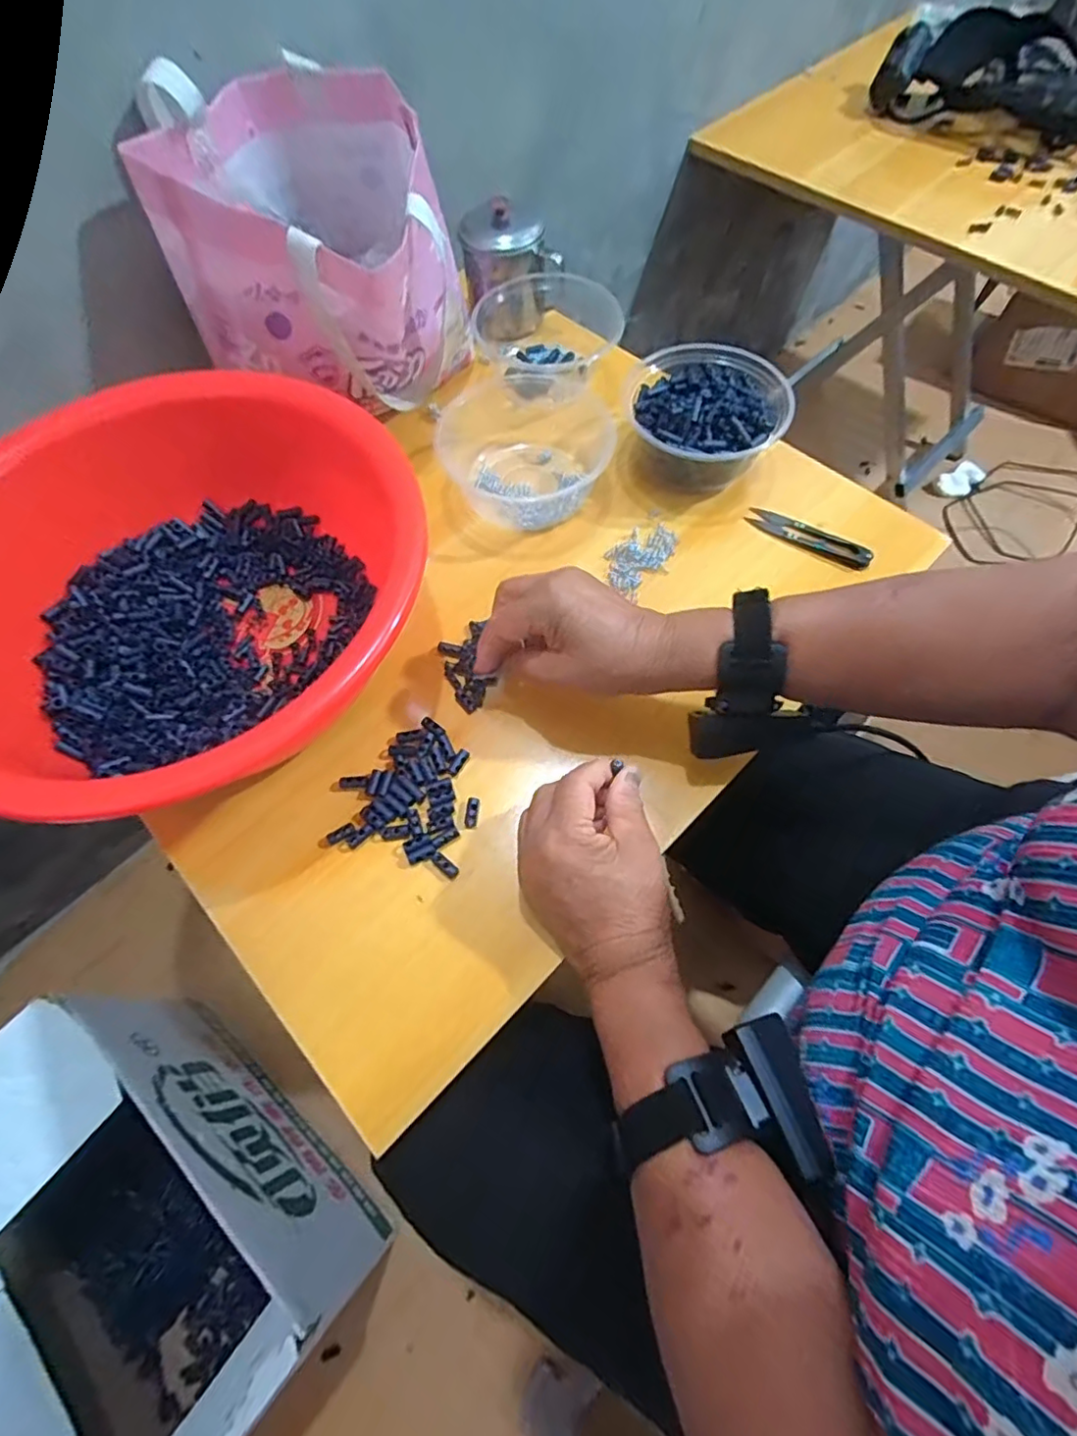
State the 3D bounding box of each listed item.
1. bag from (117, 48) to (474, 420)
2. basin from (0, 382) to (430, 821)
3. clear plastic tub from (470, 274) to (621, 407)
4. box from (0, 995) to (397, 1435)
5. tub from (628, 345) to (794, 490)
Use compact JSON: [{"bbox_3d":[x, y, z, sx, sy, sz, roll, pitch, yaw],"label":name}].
[{"bbox_3d":[-0.171,-0.381,0.492,0.210,0.168,0.189,10,64,7],"label":"bag"},{"bbox_3d":[-0.235,-0.073,0.410,0.314,0.120,0.307,-1,63,1],"label":"basin"},{"bbox_3d":[0.012,-0.374,0.577,0.132,0.058,0.126,-1,63,1],"label":"clear plastic tub"},{"bbox_3d":[-0.428,0.555,0.629,0.415,0.292,0.312,36,70,18],"label":"box"},{"bbox_3d":[0.137,-0.246,0.511,0.128,0.071,0.125,-1,63,1],"label":"tub"}]

